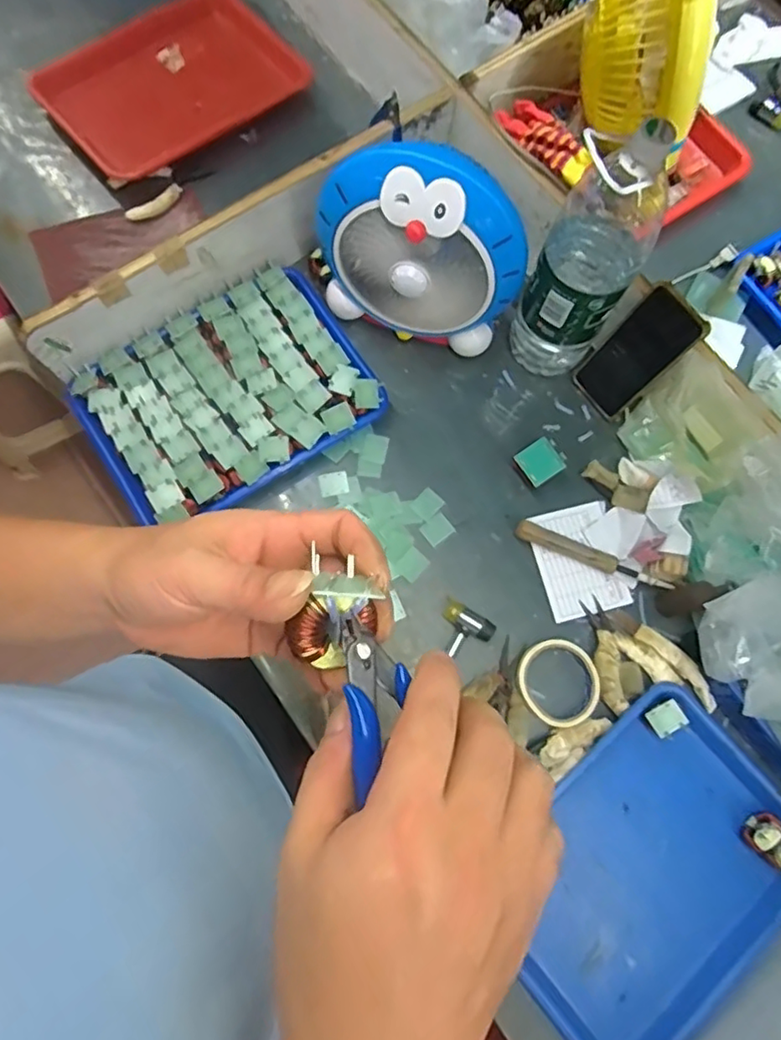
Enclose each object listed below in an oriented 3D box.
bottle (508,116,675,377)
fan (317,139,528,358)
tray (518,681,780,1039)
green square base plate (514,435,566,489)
[{"bbox_3d":[0.211,-0.280,0.653,0.095,0.322,0.111,25,76,5],"label":"bottle"},{"bbox_3d":[0.034,-0.298,0.681,0.222,0.217,0.094,17,76,3],"label":"fan"},{"bbox_3d":[0.271,0.378,0.642,0.340,0.044,0.254,-44,81,-11],"label":"tray"},{"bbox_3d":[0.180,-0.070,0.723,0.050,0.010,0.048,-32,77,-8],"label":"green square base plate"}]

